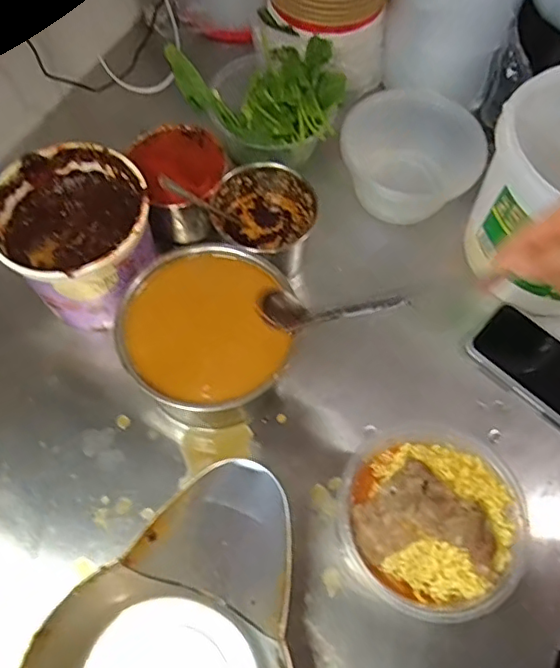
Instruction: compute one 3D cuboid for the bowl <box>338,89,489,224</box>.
[{"bbox_3d":[0.161,-0.222,0.724,0.165,0.078,0.157,0,64,-1],"label":"bowl"}]

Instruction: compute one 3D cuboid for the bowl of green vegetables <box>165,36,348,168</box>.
[{"bbox_3d":[-0.019,-0.303,0.736,0.208,0.109,0.178,27,66,12],"label":"bowl of green vegetables"}]

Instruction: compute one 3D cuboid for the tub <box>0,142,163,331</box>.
[{"bbox_3d":[-0.208,-0.093,0.620,0.148,0.144,0.151,-35,69,-16],"label":"tub"}]

